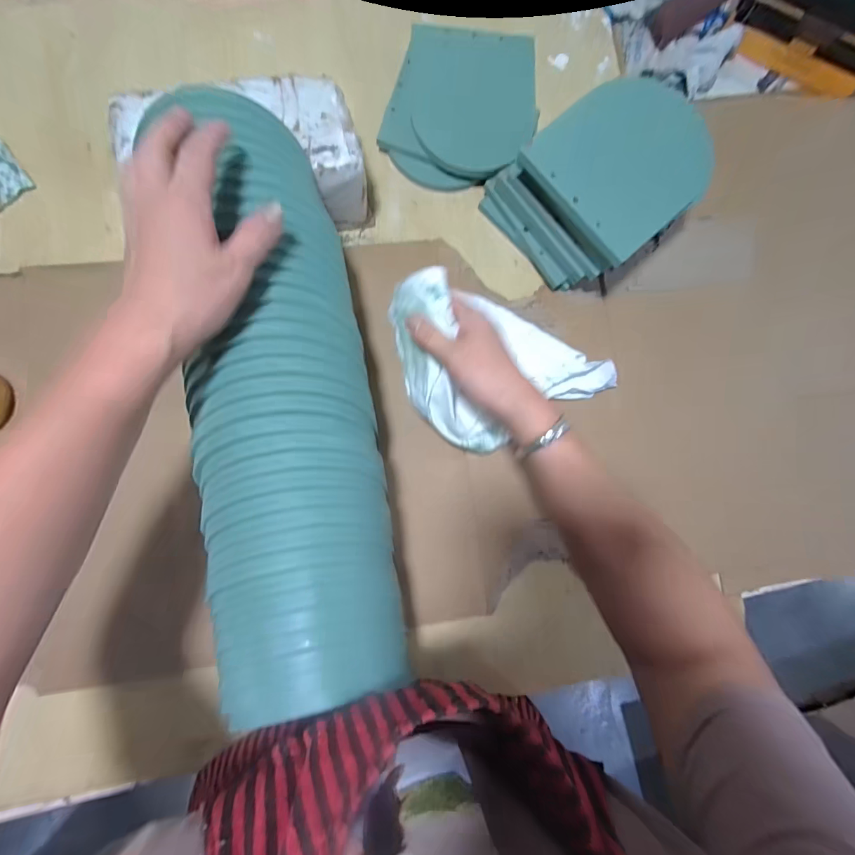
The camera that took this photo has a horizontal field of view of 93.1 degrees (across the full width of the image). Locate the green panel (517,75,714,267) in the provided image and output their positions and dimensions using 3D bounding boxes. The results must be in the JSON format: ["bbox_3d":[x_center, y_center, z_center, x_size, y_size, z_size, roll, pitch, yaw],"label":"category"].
[{"bbox_3d":[0.194,-0.257,0.390,0.153,0.019,0.143,-39,98,1],"label":"green panel"}]

